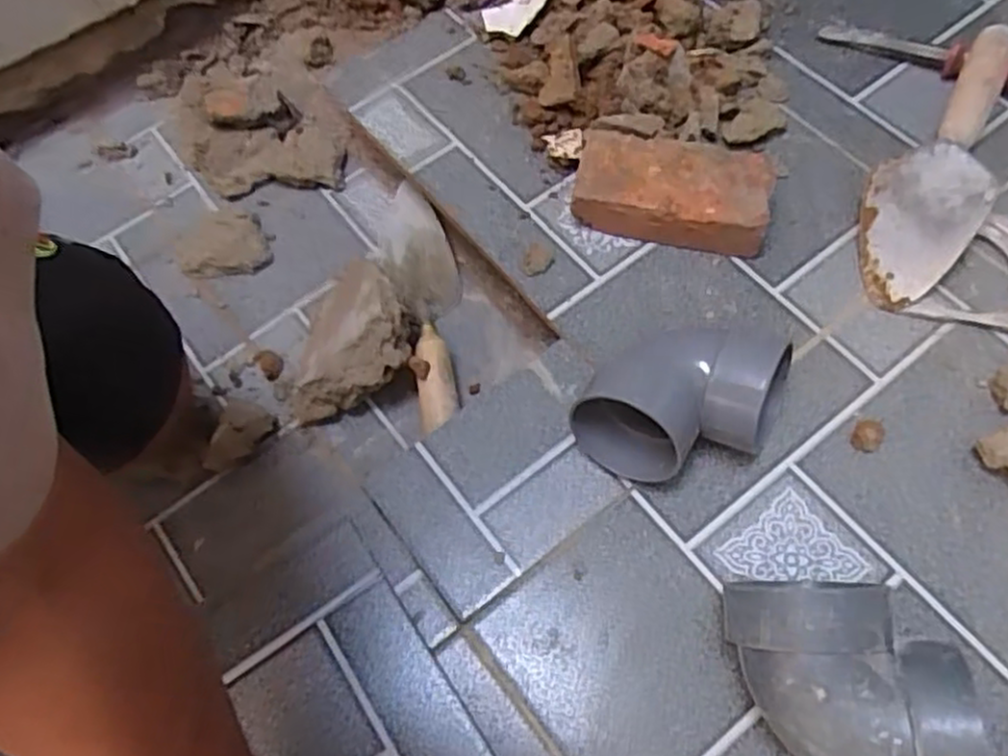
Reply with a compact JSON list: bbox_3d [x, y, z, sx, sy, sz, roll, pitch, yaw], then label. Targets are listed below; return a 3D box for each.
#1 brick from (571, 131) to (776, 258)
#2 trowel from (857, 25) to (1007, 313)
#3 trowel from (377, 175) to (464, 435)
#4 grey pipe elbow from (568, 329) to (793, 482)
[{"bbox_3d":[0.136,-0.154,0.621,0.157,0.047,0.081,13,64,10],"label":"brick"},{"bbox_3d":[0.357,-0.170,0.606,0.080,0.065,0.250,34,70,18],"label":"trowel"},{"bbox_3d":[-0.069,-0.067,0.679,0.067,0.043,0.248,-13,64,-2],"label":"trowel"},{"bbox_3d":[0.118,0.014,0.518,0.122,0.088,0.107,24,67,15],"label":"grey pipe elbow"}]

